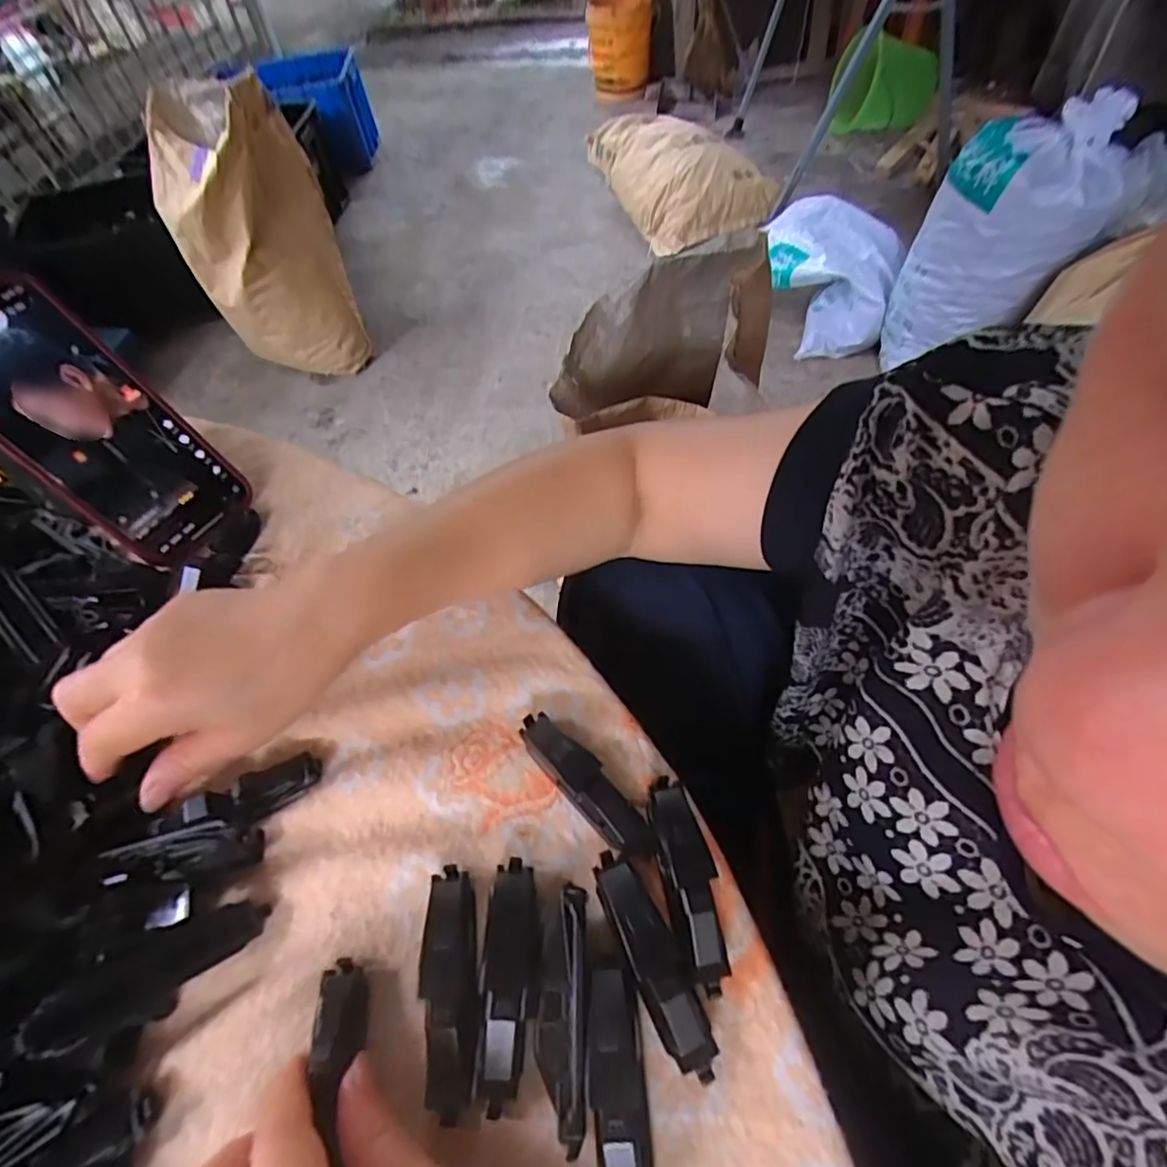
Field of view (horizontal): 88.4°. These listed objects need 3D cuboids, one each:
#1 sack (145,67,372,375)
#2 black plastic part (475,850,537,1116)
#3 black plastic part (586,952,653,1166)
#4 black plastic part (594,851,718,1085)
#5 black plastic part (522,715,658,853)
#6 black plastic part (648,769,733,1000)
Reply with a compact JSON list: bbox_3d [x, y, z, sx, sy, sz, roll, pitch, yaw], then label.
[{"bbox_3d":[-0.661,-0.688,1.230,0.281,0.536,0.141,-6,59,-3],"label":"sack"},{"bbox_3d":[-0.028,0.153,0.235,0.021,0.021,0.081,0,59,1],"label":"black plastic part"},{"bbox_3d":[0.012,0.179,0.211,0.020,0.020,0.077,-4,59,-1],"label":"black plastic part"},{"bbox_3d":[0.027,0.145,0.234,0.019,0.020,0.080,-21,61,-11],"label":"black plastic part"},{"bbox_3d":[0.000,0.091,0.276,0.082,0.022,0.020,40,67,22],"label":"black plastic part"},{"bbox_3d":[0.043,0.122,0.249,0.019,0.020,0.080,-8,59,-4],"label":"black plastic part"}]

